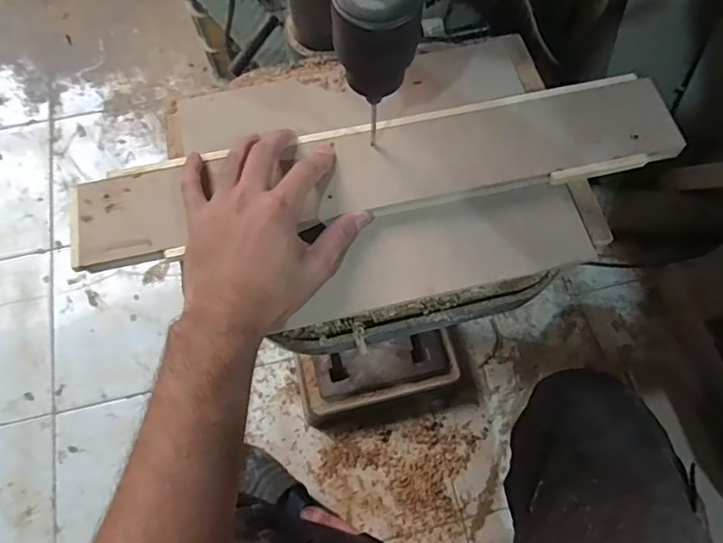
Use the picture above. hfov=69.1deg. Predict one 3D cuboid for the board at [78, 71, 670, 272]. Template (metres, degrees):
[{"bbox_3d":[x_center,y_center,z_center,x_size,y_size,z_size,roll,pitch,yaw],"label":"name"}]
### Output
[{"bbox_3d":[0.015,-0.078,0.394,0.444,0.010,0.079,-12,68,-4],"label":"board"}]

